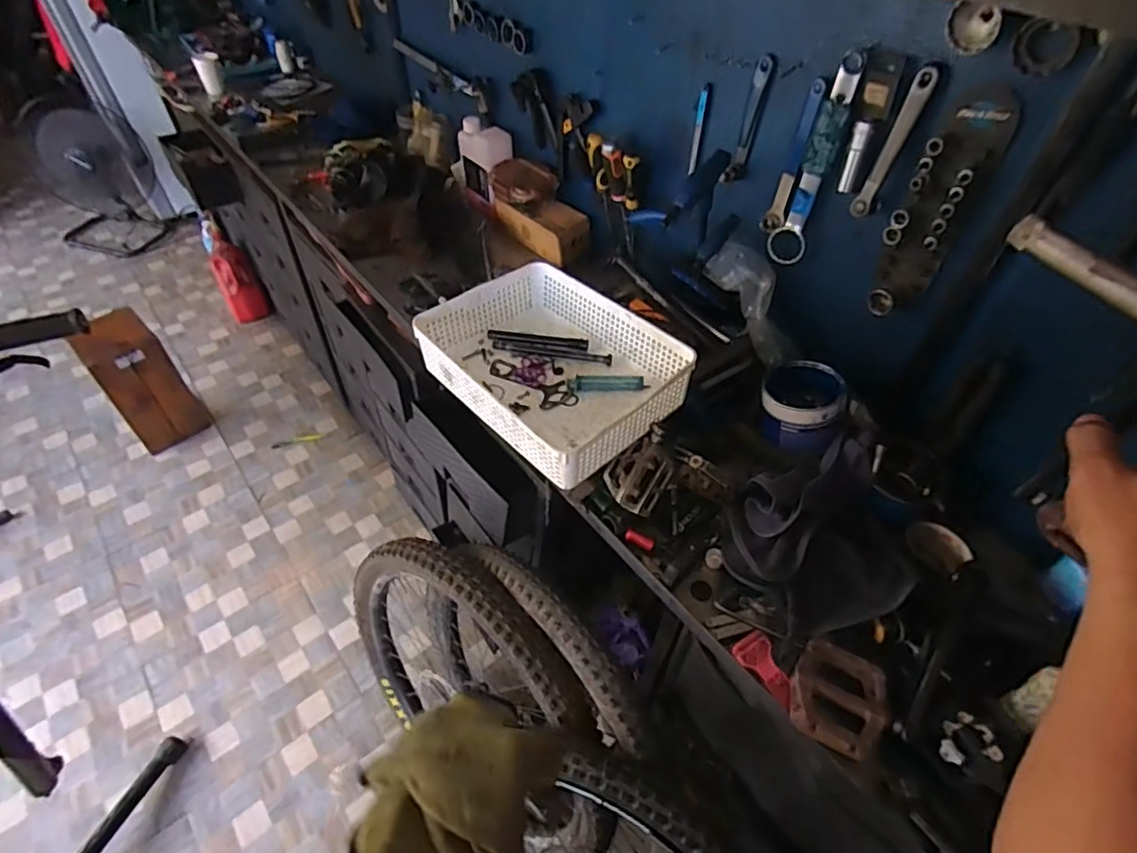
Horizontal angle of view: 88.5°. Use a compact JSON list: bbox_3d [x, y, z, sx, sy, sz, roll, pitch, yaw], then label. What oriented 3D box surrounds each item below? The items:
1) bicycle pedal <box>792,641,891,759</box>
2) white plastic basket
[{"bbox_3d":[0.289,0.293,0.628,0.096,0.039,0.110,30,53,21],"label":"bicycle pedal"},{"bbox_3d":[-0.030,-0.097,0.823,0.262,0.089,0.354,-33,58,-28],"label":"white plastic basket"}]

